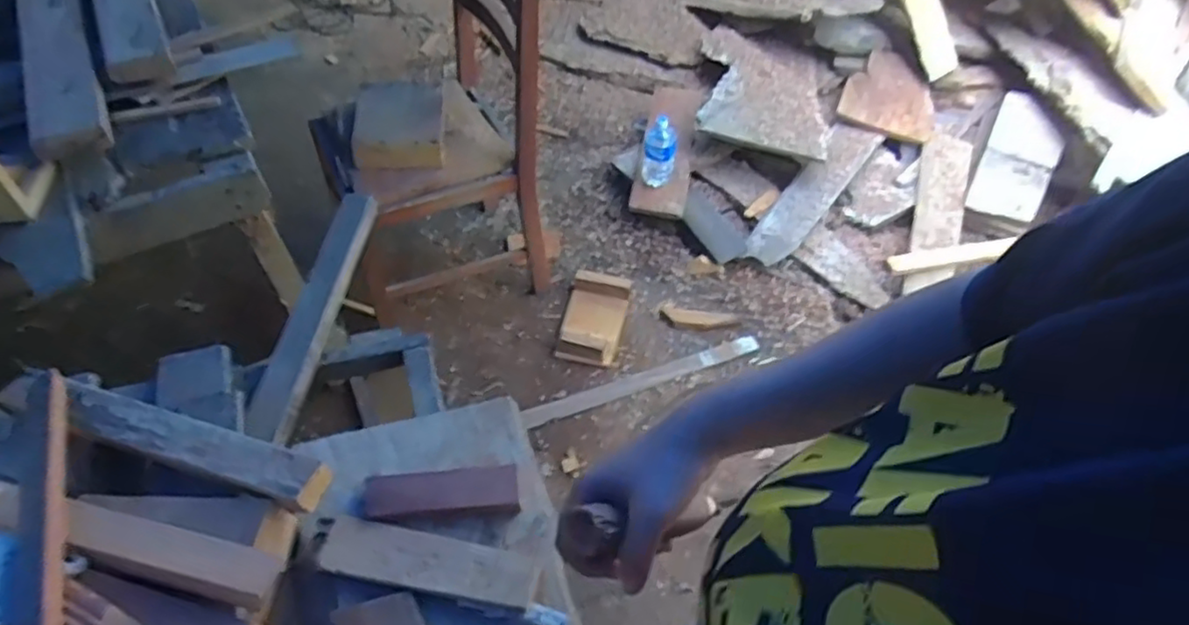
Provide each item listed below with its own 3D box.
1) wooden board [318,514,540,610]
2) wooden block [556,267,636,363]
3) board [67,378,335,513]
[{"bbox_3d":[-0.180,0.270,0.749,0.238,0.019,0.060,10,50,7],"label":"wooden board"},{"bbox_3d":[0.004,-0.009,1.802,0.154,0.057,0.305,9,49,5],"label":"wooden block"},{"bbox_3d":[-0.456,0.142,0.760,0.340,0.027,0.056,15,50,11],"label":"board"}]

